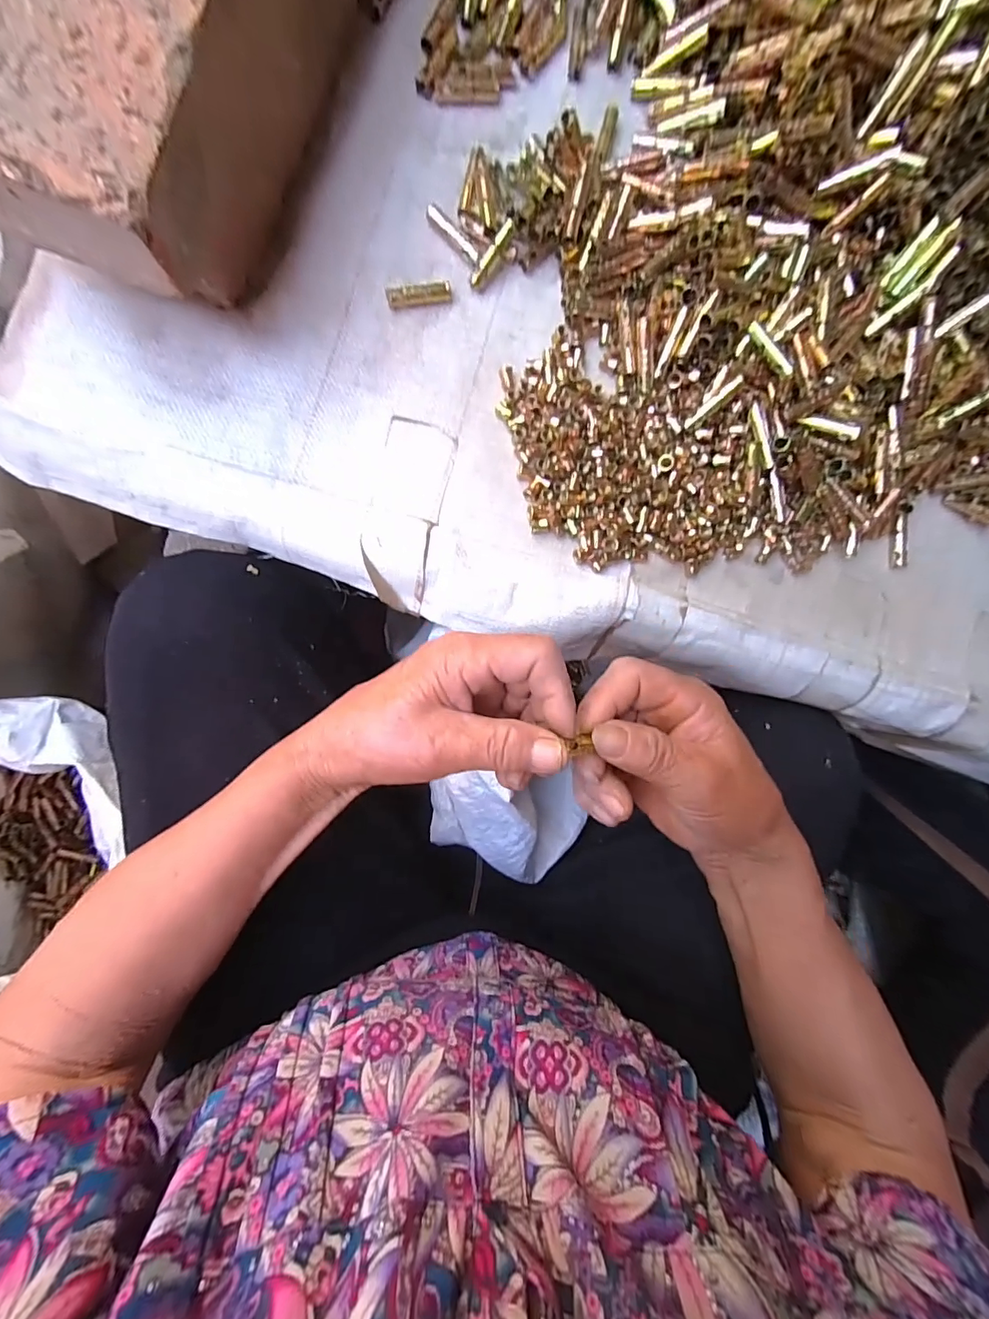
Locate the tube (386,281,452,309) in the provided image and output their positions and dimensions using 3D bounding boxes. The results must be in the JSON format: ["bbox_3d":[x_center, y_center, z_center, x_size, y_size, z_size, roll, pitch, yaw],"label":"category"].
[{"bbox_3d":[-0.046,-0.226,0.295,0.040,0.008,0.009,-16,97,-6],"label":"tube"}]

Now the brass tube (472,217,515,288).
[{"bbox_3d":[-0.002,-0.250,0.293,0.006,0.004,0.039,38,107,-6],"label":"brass tube"}]

